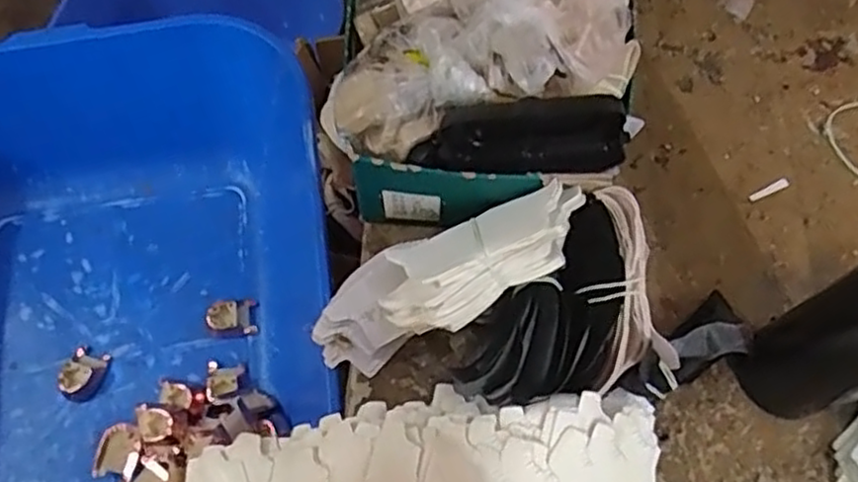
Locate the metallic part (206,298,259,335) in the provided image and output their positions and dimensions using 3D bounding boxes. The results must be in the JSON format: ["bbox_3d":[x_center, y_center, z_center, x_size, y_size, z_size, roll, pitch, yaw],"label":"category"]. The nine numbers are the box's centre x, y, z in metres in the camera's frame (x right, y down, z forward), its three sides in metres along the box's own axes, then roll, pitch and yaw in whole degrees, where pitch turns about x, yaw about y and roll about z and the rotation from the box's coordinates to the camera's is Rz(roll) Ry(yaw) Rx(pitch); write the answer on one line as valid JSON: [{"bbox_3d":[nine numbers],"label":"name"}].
[{"bbox_3d":[-0.213,0.082,0.769,0.050,0.017,0.036,-9,67,-2],"label":"metallic part"}]

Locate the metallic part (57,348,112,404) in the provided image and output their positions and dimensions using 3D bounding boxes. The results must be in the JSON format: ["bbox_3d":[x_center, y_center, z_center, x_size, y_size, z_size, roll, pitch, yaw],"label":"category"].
[{"bbox_3d":[-0.366,0.141,0.754,0.045,0.016,0.054,9,67,6],"label":"metallic part"}]

